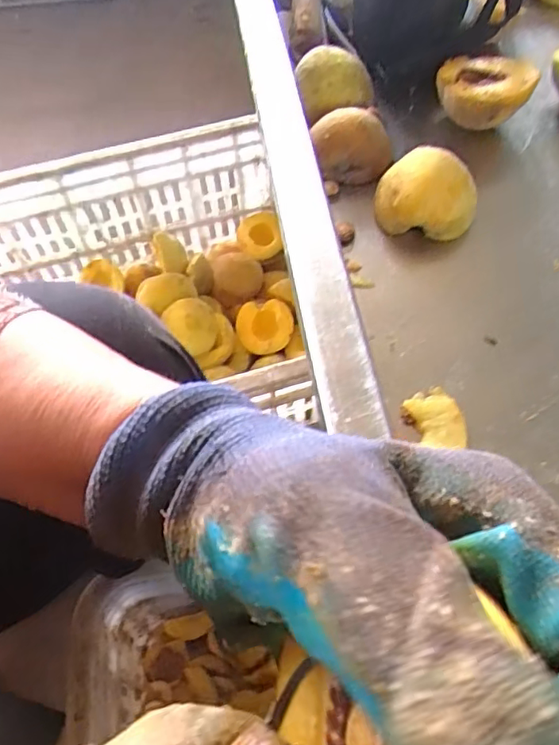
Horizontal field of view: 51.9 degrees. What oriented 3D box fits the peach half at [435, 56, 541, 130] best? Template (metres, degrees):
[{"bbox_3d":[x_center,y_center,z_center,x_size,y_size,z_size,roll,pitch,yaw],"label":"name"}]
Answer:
[{"bbox_3d":[0.148,-0.203,0.422,0.068,0.040,0.073,15,58,12],"label":"peach half"}]

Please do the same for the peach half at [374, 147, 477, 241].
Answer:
[{"bbox_3d":[0.094,-0.114,0.367,0.063,0.038,0.049,8,57,8],"label":"peach half"}]

